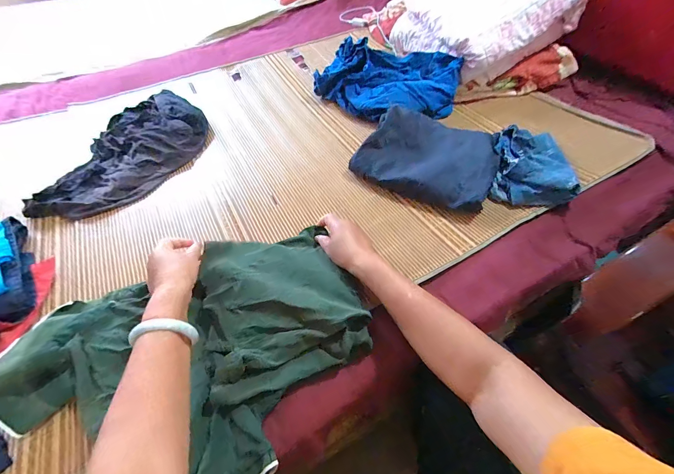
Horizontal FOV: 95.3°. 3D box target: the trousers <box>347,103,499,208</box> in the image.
[{"bbox_3d":[0.209,-0.195,0.696,0.294,0.080,0.232,23,58,20],"label":"trousers"}]

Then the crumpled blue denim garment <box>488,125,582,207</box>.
[{"bbox_3d":[0.409,-0.152,0.653,0.144,0.057,0.211,12,54,12],"label":"crumpled blue denim garment"}]

